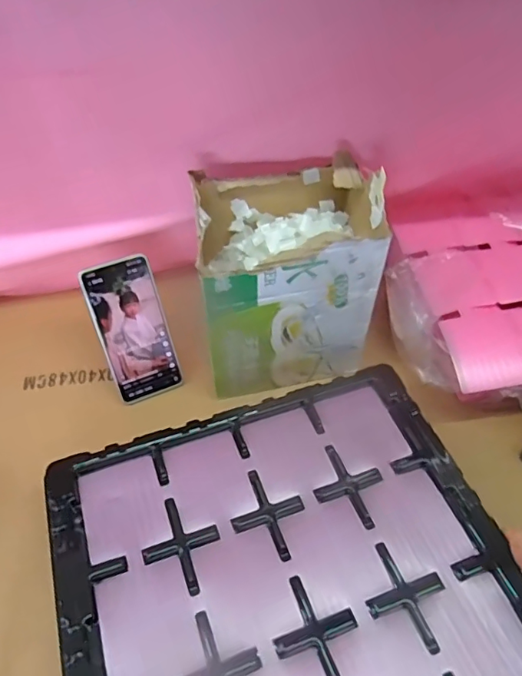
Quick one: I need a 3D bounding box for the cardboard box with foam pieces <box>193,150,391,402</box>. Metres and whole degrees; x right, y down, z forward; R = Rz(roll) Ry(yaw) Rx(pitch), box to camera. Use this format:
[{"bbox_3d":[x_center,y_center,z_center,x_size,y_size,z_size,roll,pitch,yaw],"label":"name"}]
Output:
[{"bbox_3d":[0.025,-0.071,0.602,0.183,0.211,0.162,-9,50,-9],"label":"cardboard box with foam pieces"}]

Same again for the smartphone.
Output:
[{"bbox_3d":[-0.148,-0.008,0.618,0.079,0.169,0.009,-21,23,-17],"label":"smartphone"}]

